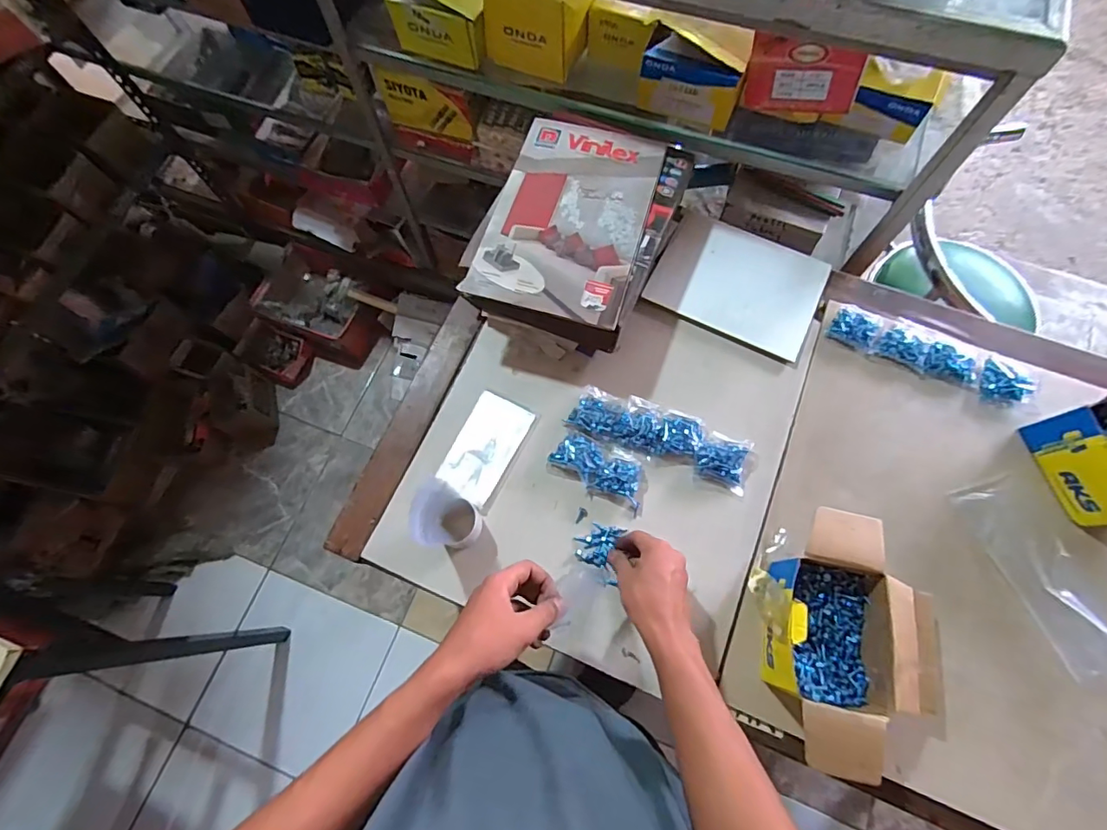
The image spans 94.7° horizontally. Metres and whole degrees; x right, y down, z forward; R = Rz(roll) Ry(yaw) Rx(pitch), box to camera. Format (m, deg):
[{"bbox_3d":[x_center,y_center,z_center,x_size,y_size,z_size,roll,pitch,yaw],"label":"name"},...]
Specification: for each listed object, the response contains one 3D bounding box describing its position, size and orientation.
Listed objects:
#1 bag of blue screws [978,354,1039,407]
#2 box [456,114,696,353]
[{"bbox_3d":[0.639,-0.051,0.714,0.064,0.027,0.069,9,72,5],"label":"bag of blue screws"},{"bbox_3d":[0.034,-0.275,0.741,0.246,0.060,0.358,20,73,8],"label":"box"}]

